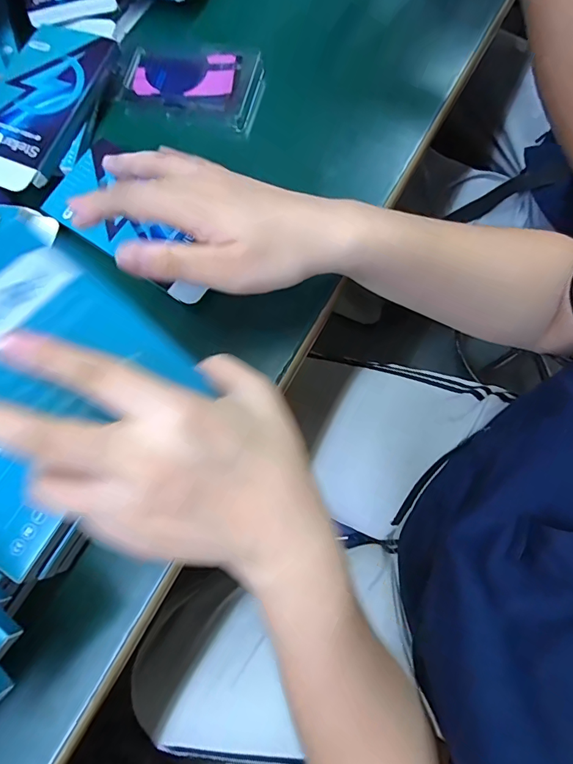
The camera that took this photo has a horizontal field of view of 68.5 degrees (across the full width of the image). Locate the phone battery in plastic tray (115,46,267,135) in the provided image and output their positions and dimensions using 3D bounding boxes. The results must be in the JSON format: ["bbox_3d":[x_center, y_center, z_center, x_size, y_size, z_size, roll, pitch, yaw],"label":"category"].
[{"bbox_3d":[-0.084,-0.261,0.369,0.118,0.019,0.070,13,77,8],"label":"phone battery in plastic tray"}]

